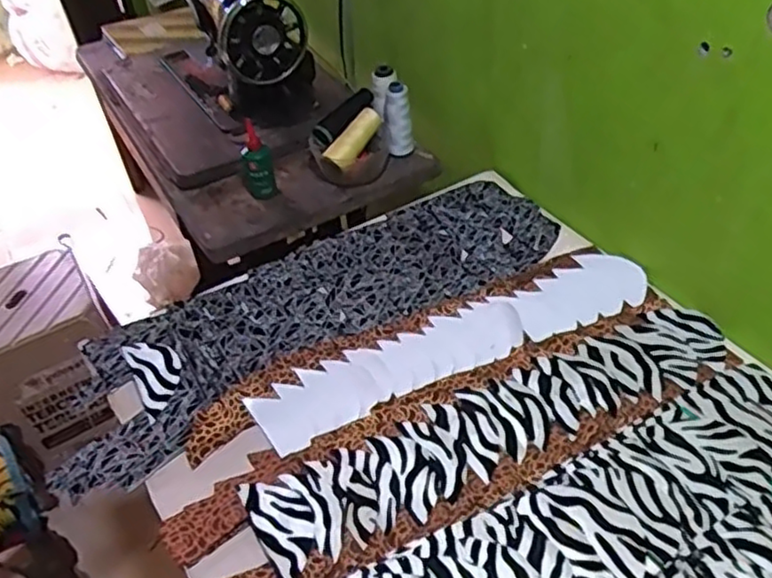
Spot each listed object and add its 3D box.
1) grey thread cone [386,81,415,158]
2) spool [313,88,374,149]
[{"bbox_3d":[0.022,-0.255,1.062,0.042,0.115,0.048,-4,42,2],"label":"grey thread cone"},{"bbox_3d":[-0.061,-0.264,1.040,0.115,0.032,0.038,-46,53,-12],"label":"spool"}]

